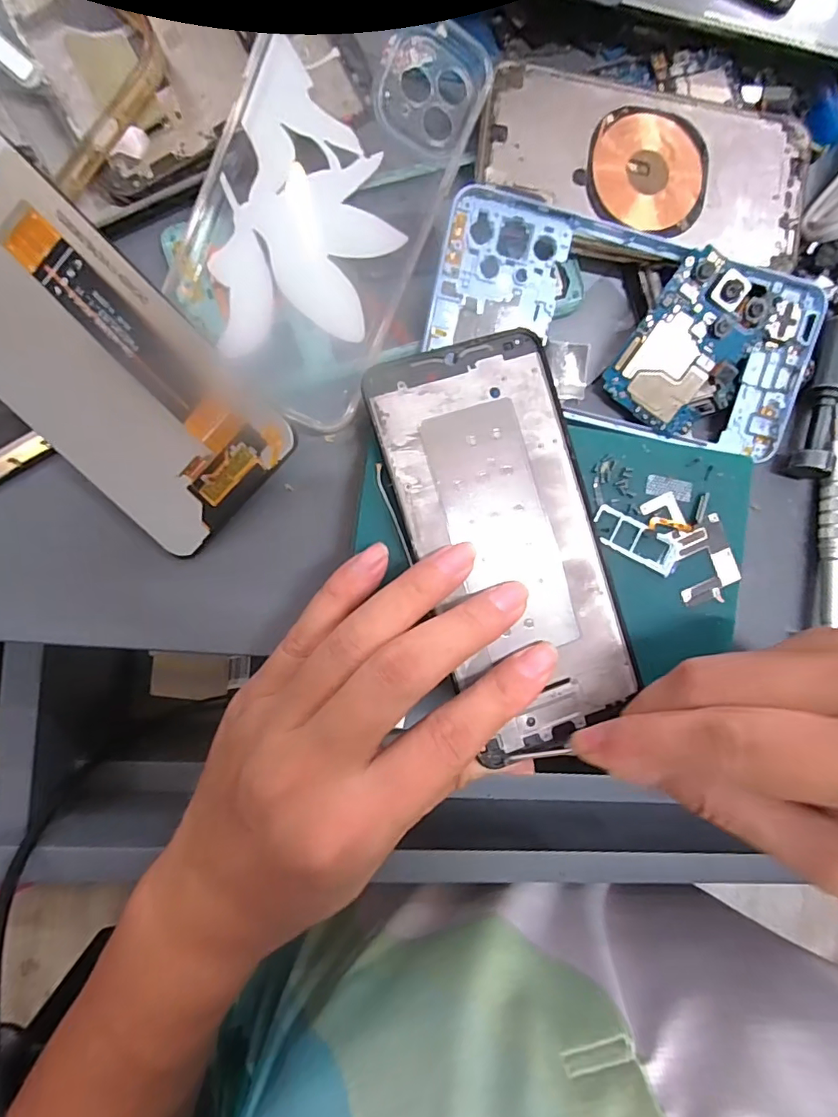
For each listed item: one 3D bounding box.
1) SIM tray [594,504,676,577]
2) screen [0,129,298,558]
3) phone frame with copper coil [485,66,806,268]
[{"bbox_3d":[0.091,-0.008,0.213,0.040,0.004,0.016,28,86,-8],"label":"SIM tray"},{"bbox_3d":[-0.123,-0.075,0.188,0.070,0.006,0.153,-43,99,8],"label":"screen"},{"bbox_3d":[0.095,-0.164,0.215,0.137,0.011,0.064,5,89,-9],"label":"phone frame with copper coil"}]

